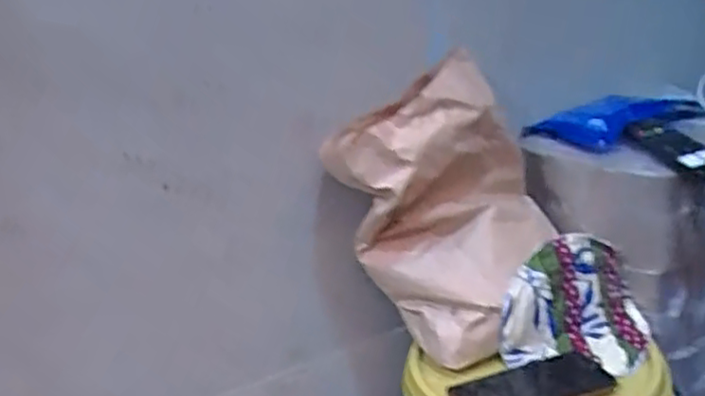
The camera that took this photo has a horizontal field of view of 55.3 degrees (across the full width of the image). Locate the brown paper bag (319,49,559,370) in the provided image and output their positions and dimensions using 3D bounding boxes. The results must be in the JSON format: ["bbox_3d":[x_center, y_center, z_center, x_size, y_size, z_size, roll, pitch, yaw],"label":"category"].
[{"bbox_3d":[0.105,0.013,0.814,0.232,0.292,0.200,0,20,22],"label":"brown paper bag"}]

